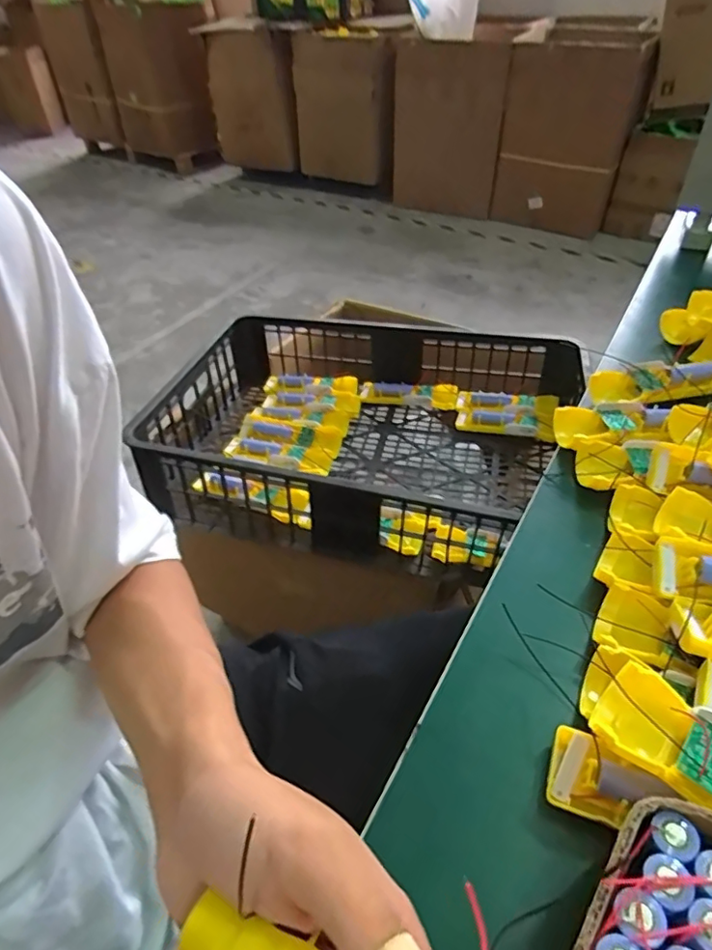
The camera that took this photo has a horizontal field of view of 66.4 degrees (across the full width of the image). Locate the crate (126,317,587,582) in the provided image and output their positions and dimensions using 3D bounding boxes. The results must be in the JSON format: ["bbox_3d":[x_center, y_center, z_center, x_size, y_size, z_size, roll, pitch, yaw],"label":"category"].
[{"bbox_3d":[0.025,-0.067,0.811,0.577,0.140,0.411,8,45,10],"label":"crate"}]

